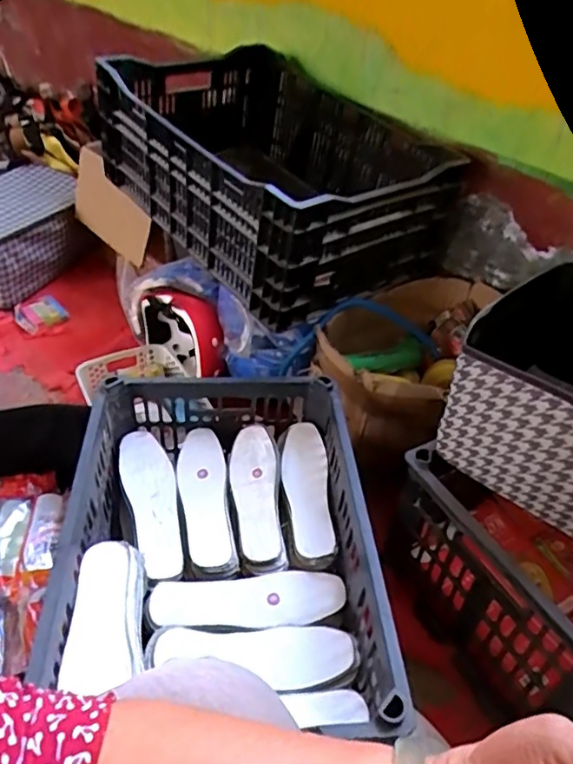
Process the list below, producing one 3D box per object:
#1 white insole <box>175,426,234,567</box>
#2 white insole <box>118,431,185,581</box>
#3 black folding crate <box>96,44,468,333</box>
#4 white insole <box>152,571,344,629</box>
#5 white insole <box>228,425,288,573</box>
[{"bbox_3d":[-0.117,0.158,0.806,0.067,0.016,0.224,-4,44,-10],"label":"white insole"},{"bbox_3d":[-0.183,0.163,0.796,0.069,0.019,0.231,-13,46,-19],"label":"white insole"},{"bbox_3d":[-0.026,-0.402,1.082,0.446,0.256,0.571,-28,52,-30],"label":"black folding crate"},{"bbox_3d":[-0.046,0.267,0.697,0.230,0.014,0.069,-3,43,-9],"label":"white insole"},{"bbox_3d":[-0.044,0.154,0.801,0.065,0.029,0.223,-1,43,-7],"label":"white insole"}]

